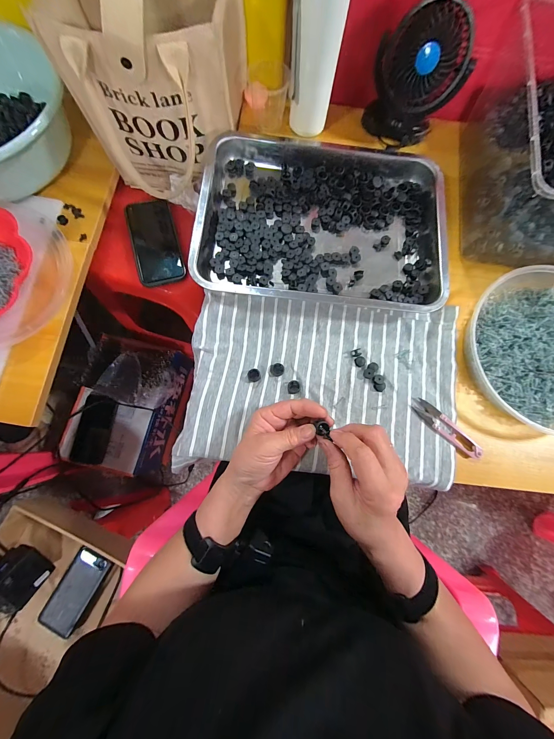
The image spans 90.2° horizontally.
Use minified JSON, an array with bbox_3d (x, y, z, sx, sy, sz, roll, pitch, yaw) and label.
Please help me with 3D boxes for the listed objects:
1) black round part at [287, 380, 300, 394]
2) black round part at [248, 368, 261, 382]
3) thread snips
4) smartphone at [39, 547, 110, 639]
[{"bbox_3d":[0.023,0.024,0.372,0.016,0.004,0.018,7,81,0],"label":"black round part"},{"bbox_3d":[-0.031,0.008,0.374,0.018,0.005,0.018,0,81,-1],"label":"black round part"},{"bbox_3d":[0.225,0.077,0.366,0.102,0.011,0.023,41,82,5],"label":"thread snips"},{"bbox_3d":[-0.394,0.432,0.543,0.068,0.017,0.149,27,79,3],"label":"smartphone"}]

